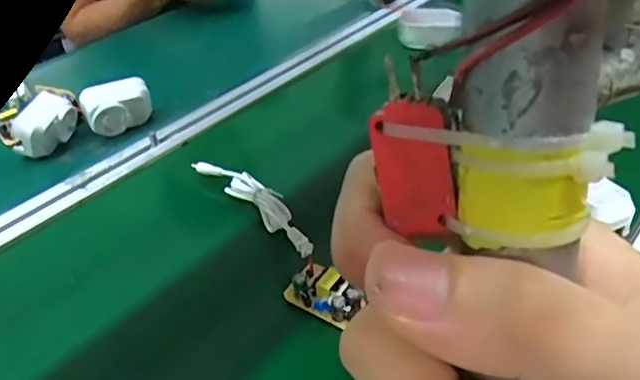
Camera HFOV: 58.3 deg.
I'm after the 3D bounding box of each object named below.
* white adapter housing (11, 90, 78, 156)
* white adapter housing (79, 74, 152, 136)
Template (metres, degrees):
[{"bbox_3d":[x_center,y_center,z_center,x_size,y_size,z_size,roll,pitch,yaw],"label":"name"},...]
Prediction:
[{"bbox_3d":[-0.287,-0.070,0.607,0.046,0.046,0.081,-3,37,5],"label":"white adapter housing"},{"bbox_3d":[-0.217,-0.090,0.617,0.067,0.048,0.031,-23,40,-21],"label":"white adapter housing"}]

